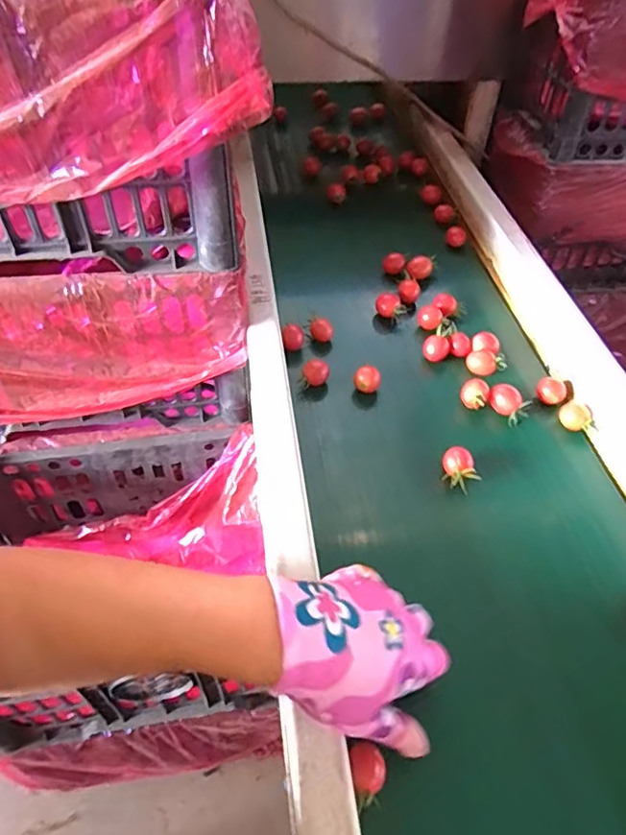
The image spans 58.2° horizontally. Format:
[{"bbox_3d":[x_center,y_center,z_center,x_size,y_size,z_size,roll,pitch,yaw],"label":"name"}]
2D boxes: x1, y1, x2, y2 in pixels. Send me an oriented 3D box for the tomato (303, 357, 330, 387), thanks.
[{"bbox_3d":[0.004,-0.048,0.601,0.027,0.020,0.024,3,48,0],"label":"tomato"}]

